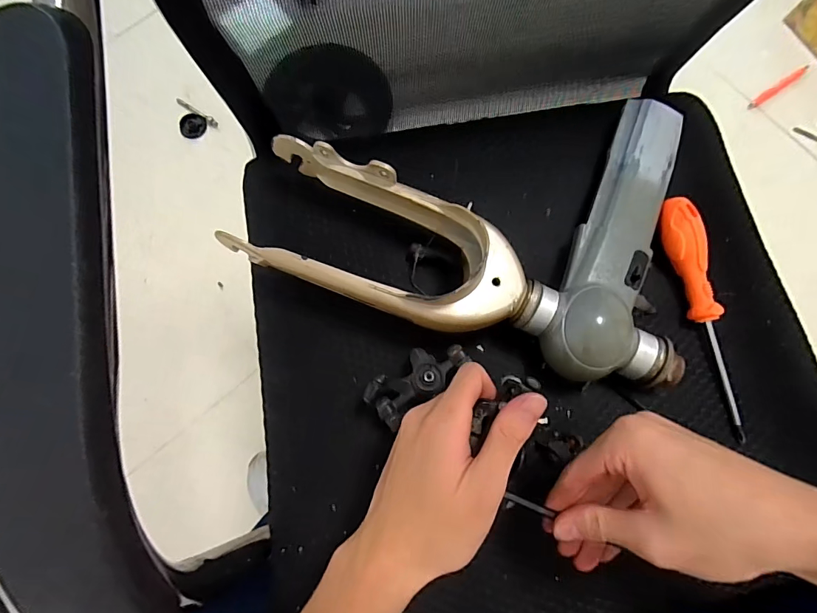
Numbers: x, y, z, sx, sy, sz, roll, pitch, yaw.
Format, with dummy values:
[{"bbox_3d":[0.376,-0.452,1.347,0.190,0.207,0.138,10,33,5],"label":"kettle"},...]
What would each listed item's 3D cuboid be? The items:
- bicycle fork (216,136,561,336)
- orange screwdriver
[{"bbox_3d":[-0.009,-0.044,0.345,0.259,0.066,0.109,22,79,4],"label":"bicycle fork"},{"bbox_3d":[0.244,0.007,0.352,0.028,0.027,0.201,-9,79,-2],"label":"orange screwdriver"}]

